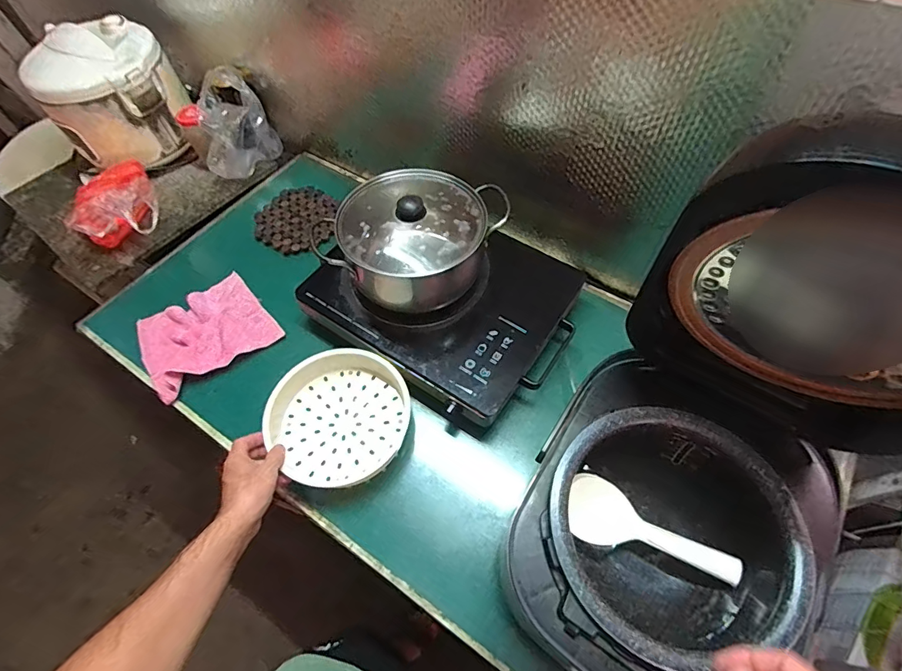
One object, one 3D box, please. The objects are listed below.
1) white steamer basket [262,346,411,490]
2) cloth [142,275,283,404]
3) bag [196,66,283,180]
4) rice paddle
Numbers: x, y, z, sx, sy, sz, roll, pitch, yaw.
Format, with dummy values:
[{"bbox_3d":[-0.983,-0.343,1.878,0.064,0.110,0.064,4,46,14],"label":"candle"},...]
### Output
[{"bbox_3d":[-0.172,0.123,0.695,0.203,0.050,0.202,-1,59,2],"label":"white steamer basket"},{"bbox_3d":[-0.430,-0.008,0.785,0.208,0.033,0.168,-36,64,-18],"label":"cloth"},{"bbox_3d":[-0.459,-0.453,0.973,0.096,0.157,0.157,11,60,8],"label":"bag"},{"bbox_3d":[0.217,0.215,0.493,0.180,0.008,0.069,21,62,14],"label":"rice paddle"}]

